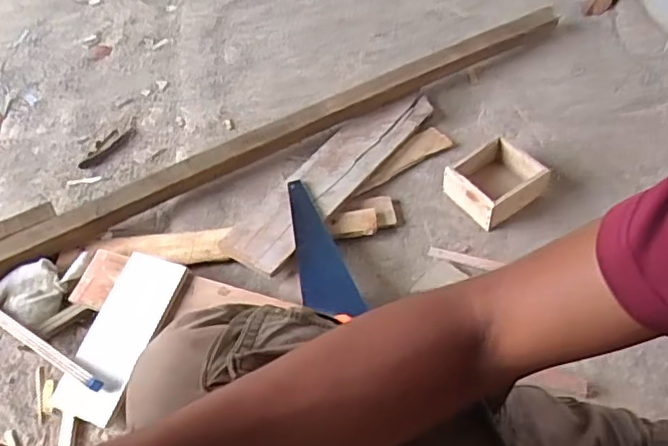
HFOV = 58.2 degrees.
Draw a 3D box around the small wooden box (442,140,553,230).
[{"bbox_3d":[0.287,-0.071,1.074,0.145,0.070,0.126,-29,55,-19],"label":"small wooden box"}]

